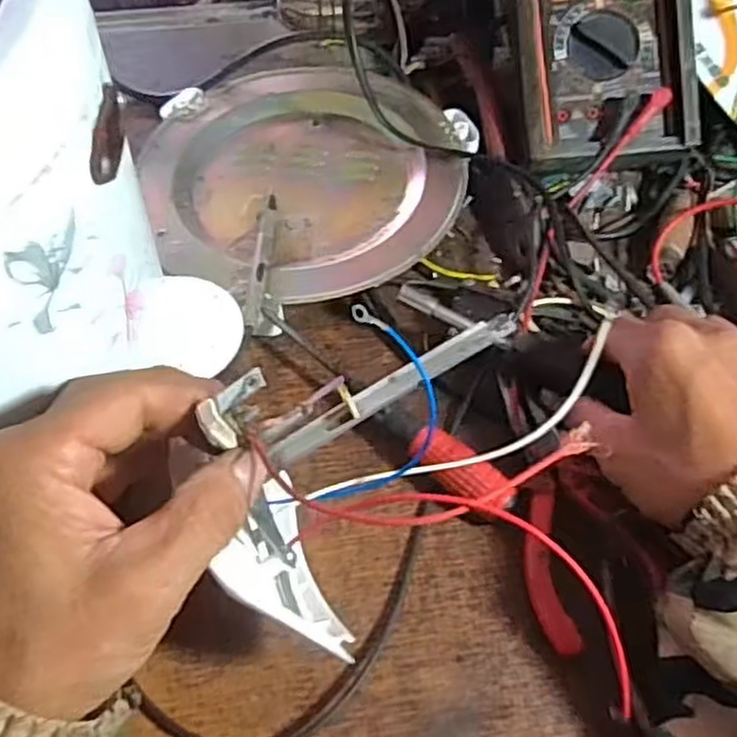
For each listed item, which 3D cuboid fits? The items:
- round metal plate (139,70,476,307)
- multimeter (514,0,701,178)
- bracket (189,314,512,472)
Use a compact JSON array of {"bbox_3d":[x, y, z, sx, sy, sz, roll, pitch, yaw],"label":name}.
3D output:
[{"bbox_3d":[-0.043,-0.129,0.482,0.193,0.019,0.202,0,55,0],"label":"round metal plate"},{"bbox_3d":[0.145,-0.234,0.473,0.108,0.042,0.214,-3,90,9],"label":"multimeter"},{"bbox_3d":[0.001,0.007,0.277,0.119,0.027,0.026,-19,57,-19],"label":"bracket"}]

